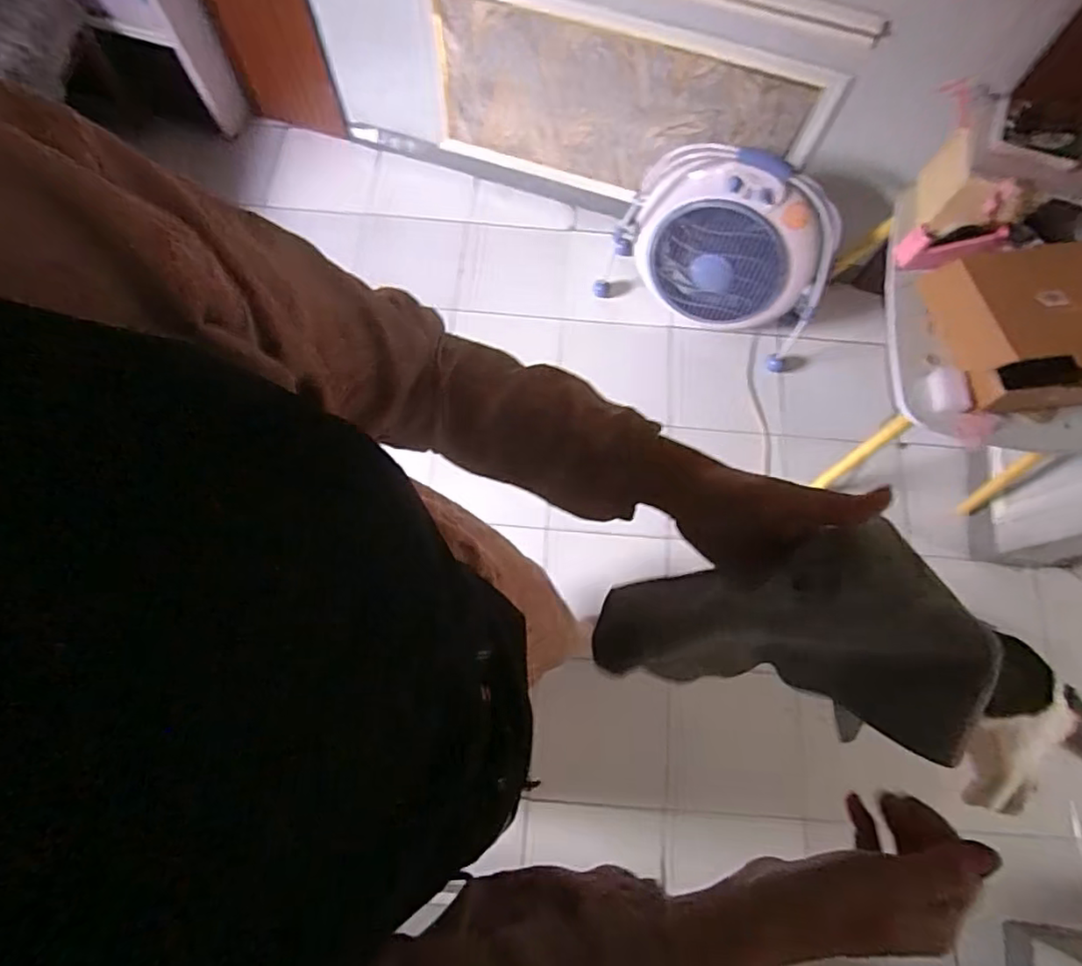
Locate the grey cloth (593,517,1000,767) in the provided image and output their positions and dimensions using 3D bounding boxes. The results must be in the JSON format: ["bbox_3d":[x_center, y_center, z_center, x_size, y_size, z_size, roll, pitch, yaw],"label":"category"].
[{"bbox_3d":[0.140,0.094,0.362,0.209,0.097,0.099,-11,66,41],"label":"grey cloth"}]

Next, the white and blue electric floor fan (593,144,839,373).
[{"bbox_3d":[0.460,-0.608,1.540,0.567,0.491,0.189,28,73,7],"label":"white and blue electric floor fan"}]

